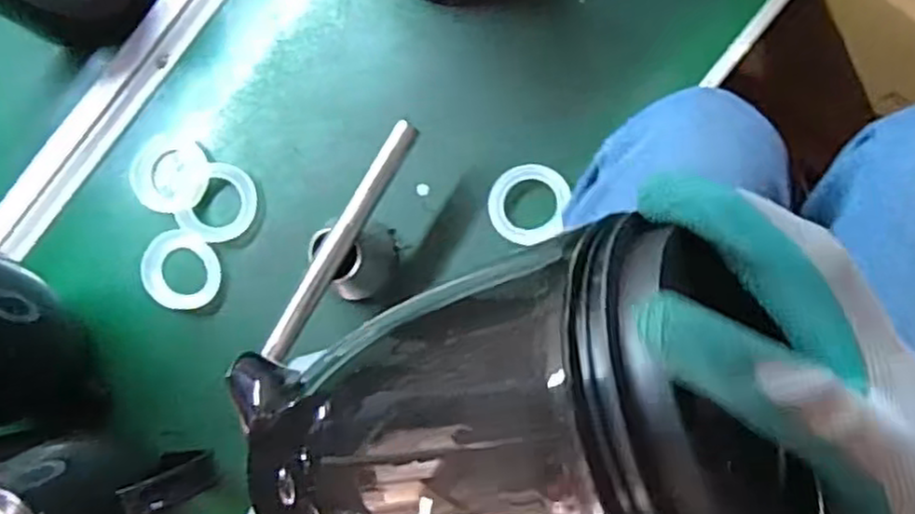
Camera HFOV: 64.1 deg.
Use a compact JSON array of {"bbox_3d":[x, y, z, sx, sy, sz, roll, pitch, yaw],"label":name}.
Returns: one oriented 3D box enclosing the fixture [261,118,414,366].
[{"bbox_3d":[-0.068,-0.005,0.509,0.042,0.070,0.172,38,92,9],"label":"fixture"}]

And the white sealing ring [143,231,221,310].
[{"bbox_3d":[-0.207,0.009,0.546,0.056,0.008,0.058,0,93,-6],"label":"white sealing ring"}]

